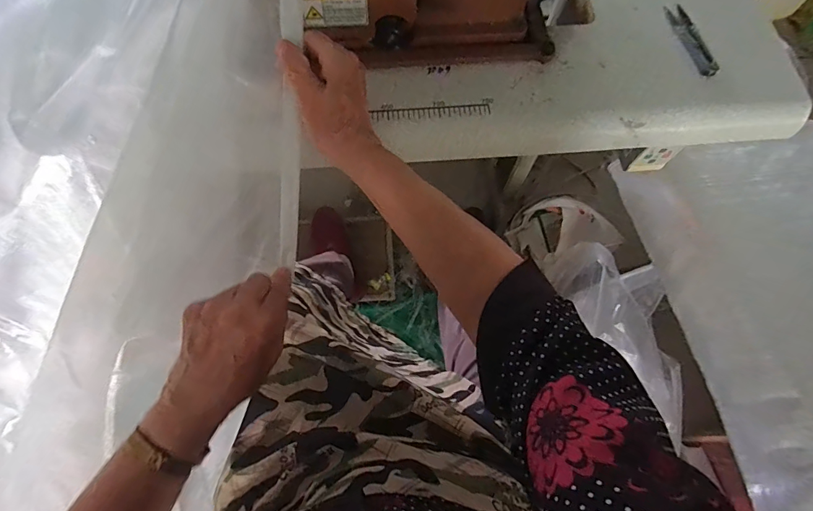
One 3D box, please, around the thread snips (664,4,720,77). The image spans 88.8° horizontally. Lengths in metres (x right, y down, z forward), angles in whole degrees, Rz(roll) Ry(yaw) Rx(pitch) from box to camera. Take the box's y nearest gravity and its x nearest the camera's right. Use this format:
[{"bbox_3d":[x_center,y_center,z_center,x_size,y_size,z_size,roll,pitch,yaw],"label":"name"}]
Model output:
[{"bbox_3d":[0.318,-0.242,0.460,0.029,0.006,0.103,-9,69,-5],"label":"thread snips"}]

